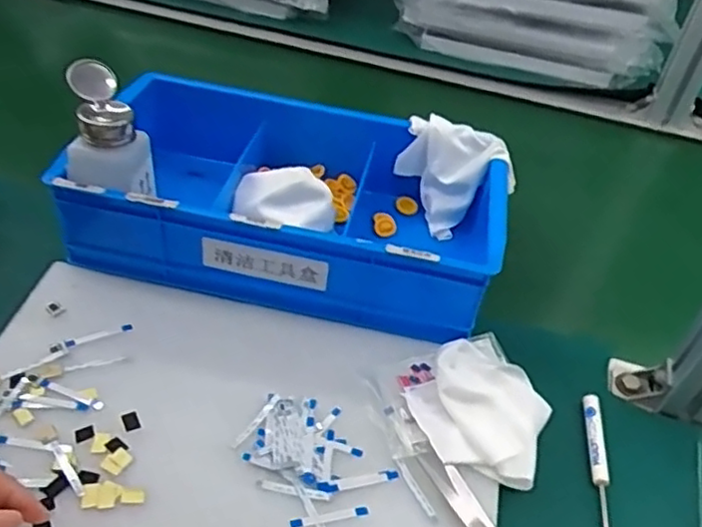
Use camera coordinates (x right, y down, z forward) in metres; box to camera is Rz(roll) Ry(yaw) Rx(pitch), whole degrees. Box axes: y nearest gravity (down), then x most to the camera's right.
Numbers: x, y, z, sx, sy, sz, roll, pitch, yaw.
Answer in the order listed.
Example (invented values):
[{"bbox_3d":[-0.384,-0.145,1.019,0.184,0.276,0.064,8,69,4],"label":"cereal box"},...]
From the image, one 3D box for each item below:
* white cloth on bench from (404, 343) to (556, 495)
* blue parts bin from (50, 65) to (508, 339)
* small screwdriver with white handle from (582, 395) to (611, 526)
[{"bbox_3d":[0.093,0.106,0.481,0.097,0.026,0.087,25,48,19],"label":"white cloth on bench"},{"bbox_3d":[-0.048,-0.065,0.604,0.356,0.091,0.219,12,45,6],"label":"blue parts bin"},{"bbox_3d":[0.175,0.149,0.466,0.015,0.013,0.129,7,45,2],"label":"small screwdriver with white handle"}]

